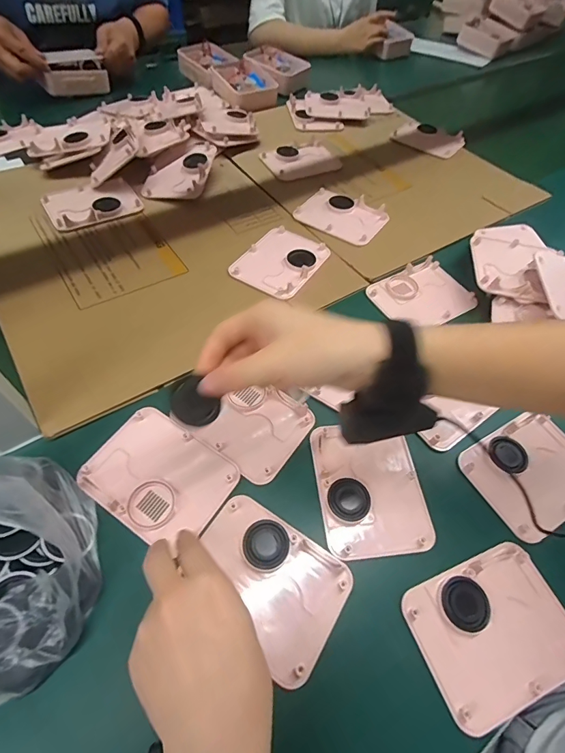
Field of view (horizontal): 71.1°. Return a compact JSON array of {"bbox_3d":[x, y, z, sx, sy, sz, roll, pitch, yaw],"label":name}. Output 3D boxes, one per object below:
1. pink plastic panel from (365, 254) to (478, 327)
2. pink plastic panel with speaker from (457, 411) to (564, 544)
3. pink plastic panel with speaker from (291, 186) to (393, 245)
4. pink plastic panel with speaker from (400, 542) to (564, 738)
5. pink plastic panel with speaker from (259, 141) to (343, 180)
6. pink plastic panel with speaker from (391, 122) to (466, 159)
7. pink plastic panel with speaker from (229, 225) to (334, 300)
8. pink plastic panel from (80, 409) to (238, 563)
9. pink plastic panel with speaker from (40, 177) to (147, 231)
[{"bbox_3d":[0.186,-0.107,0.522,0.120,0.016,0.097,-29,62,-22],"label":"pink plastic panel"},{"bbox_3d":[0.250,0.091,0.390,0.125,0.010,0.097,-23,60,-19],"label":"pink plastic panel with speaker"},{"bbox_3d":[0.090,-0.248,0.602,0.124,0.012,0.096,30,58,16],"label":"pink plastic panel with speaker"},{"bbox_3d":[0.169,0.199,0.314,0.125,0.007,0.095,-17,59,-15],"label":"pink plastic panel with speaker"},{"bbox_3d":[0.035,-0.382,0.696,0.130,0.012,0.091,-19,58,-17],"label":"pink plastic panel with speaker"},{"bbox_3d":[0.284,-0.462,0.768,0.127,0.016,0.103,29,58,15],"label":"pink plastic panel with speaker"},{"bbox_3d":[0.000,-0.160,0.534,0.096,0.010,0.124,28,57,15],"label":"pink plastic panel with speaker"},{"bbox_3d":[-0.111,0.090,0.363,0.123,0.013,0.096,31,58,17],"label":"pink plastic panel"},{"bbox_3d":[-0.280,-0.258,0.582,0.125,0.013,0.094,-28,61,-22],"label":"pink plastic panel with speaker"}]

